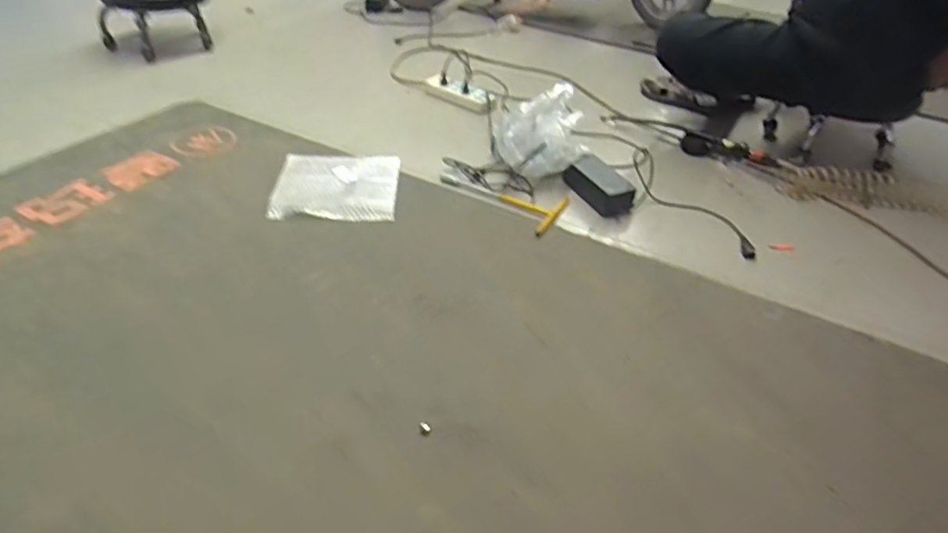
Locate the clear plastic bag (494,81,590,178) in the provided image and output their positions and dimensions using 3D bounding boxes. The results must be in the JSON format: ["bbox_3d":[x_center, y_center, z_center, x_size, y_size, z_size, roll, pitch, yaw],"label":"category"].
[{"bbox_3d":[0.170,-0.343,1.444,0.212,0.175,0.180,-22,43,-30],"label":"clear plastic bag"}]

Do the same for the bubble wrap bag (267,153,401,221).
[{"bbox_3d":[-0.324,-0.197,1.371,0.280,0.027,0.308,-1,39,-7],"label":"bubble wrap bag"}]

